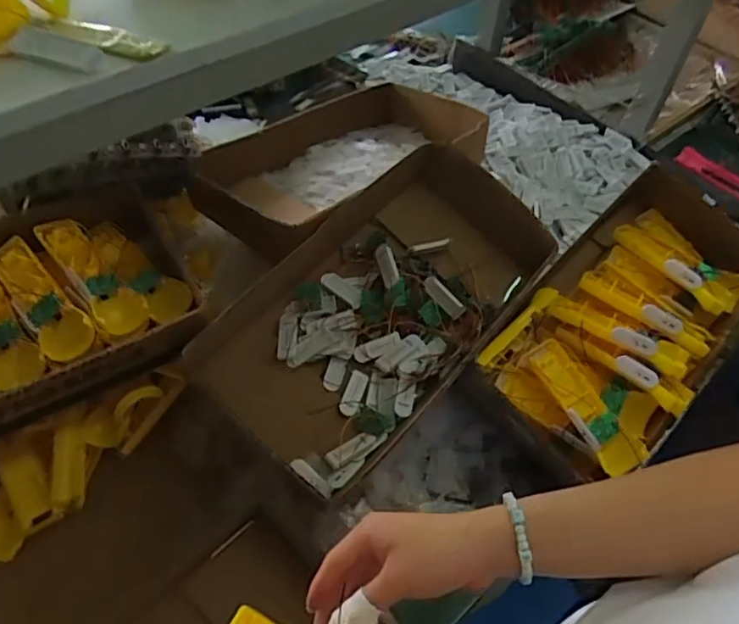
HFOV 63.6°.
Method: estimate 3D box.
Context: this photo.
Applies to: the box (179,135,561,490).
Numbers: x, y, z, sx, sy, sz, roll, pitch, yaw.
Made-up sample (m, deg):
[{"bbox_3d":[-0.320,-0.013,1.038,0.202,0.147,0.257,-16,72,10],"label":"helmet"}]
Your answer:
[{"bbox_3d":[0.016,-0.011,0.684,0.225,0.102,0.427,47,68,-1],"label":"box"}]

